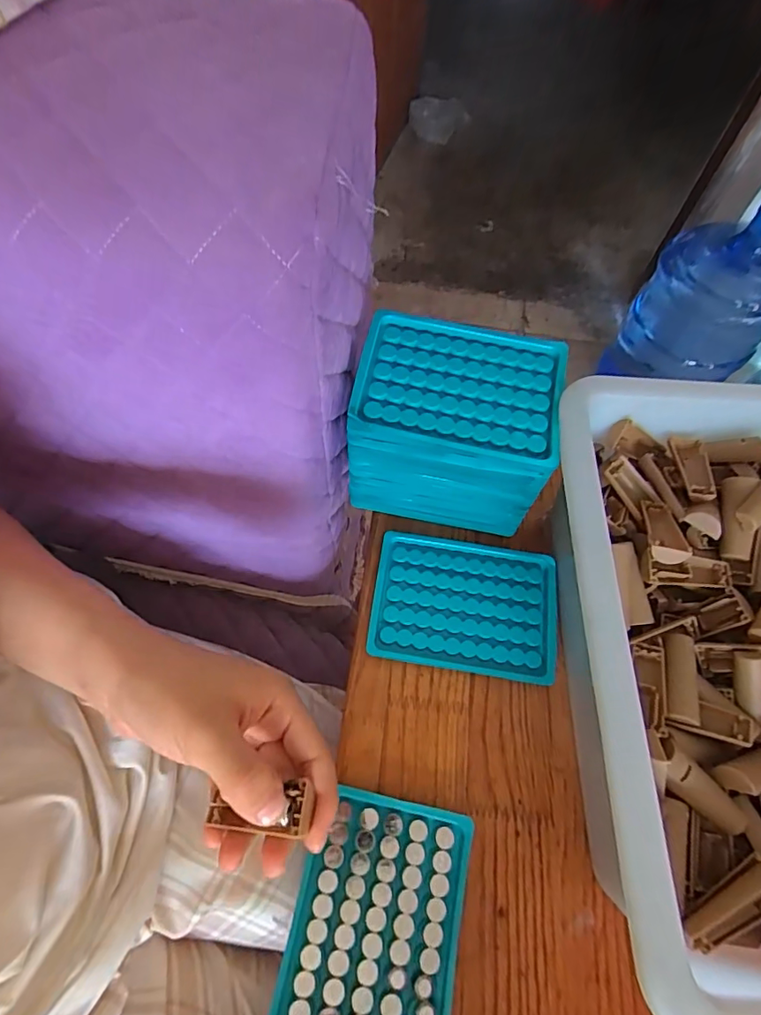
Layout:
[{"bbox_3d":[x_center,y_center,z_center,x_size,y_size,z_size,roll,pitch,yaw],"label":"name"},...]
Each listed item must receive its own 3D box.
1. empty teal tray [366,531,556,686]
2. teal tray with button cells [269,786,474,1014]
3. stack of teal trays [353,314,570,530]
[{"bbox_3d":[0.061,0.071,0.374,0.130,0.010,0.096,9,64,2],"label":"empty teal tray"},{"bbox_3d":[-0.003,0.237,0.285,0.094,0.007,0.129,12,64,3],"label":"teal tray with button cells"},{"bbox_3d":[0.048,-0.054,0.371,0.130,0.115,0.094,11,64,3],"label":"stack of teal trays"}]

